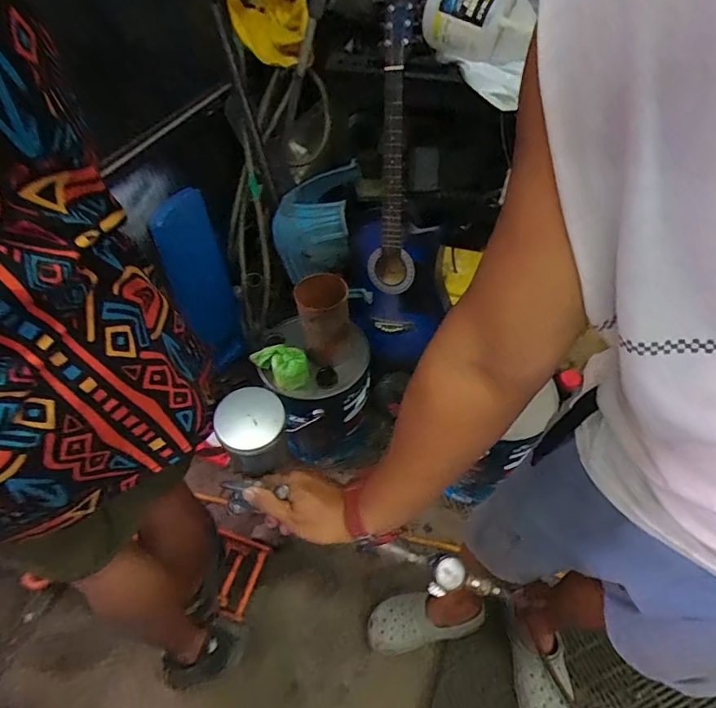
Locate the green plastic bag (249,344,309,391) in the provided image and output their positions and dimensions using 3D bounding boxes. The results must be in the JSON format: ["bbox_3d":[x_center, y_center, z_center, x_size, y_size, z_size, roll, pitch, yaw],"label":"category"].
[{"bbox_3d":[-0.182,0.021,1.123,0.140,0.069,0.091,37,60,28],"label":"green plastic bag"}]

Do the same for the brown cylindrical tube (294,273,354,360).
[{"bbox_3d":[-0.083,-0.094,1.140,0.116,0.181,0.149,-7,50,-4],"label":"brown cylindrical tube"}]

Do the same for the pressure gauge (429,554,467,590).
[{"bbox_3d":[0.107,0.257,0.557,0.037,0.024,0.043,-30,91,4],"label":"pressure gauge"}]

